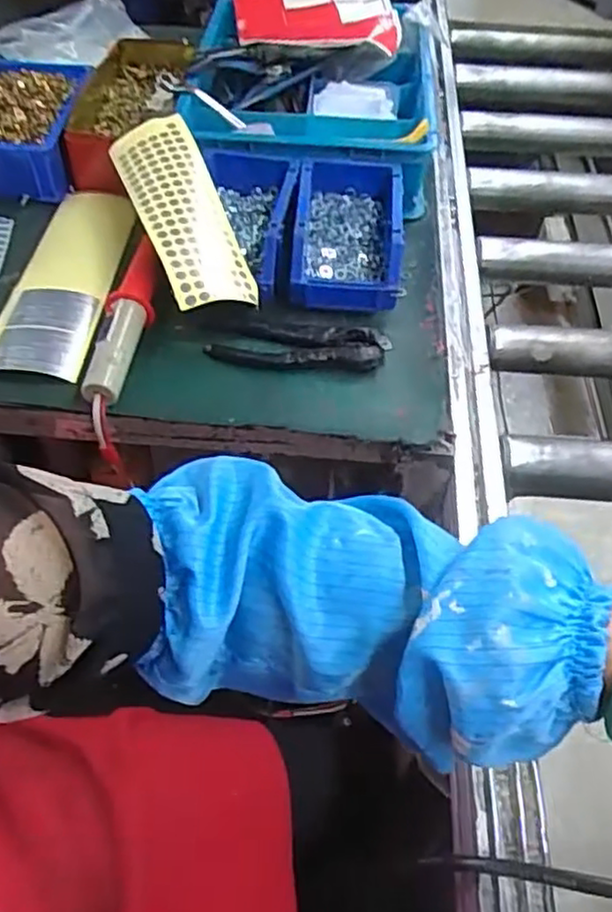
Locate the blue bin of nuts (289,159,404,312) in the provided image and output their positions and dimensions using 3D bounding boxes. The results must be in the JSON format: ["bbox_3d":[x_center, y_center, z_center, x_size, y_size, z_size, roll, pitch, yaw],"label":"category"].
[{"bbox_3d":[0.039,-0.214,0.686,0.109,0.067,0.163,2,53,0],"label":"blue bin of nuts"}]

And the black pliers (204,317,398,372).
[{"bbox_3d":[-0.006,-0.102,0.627,0.155,0.016,0.050,7,53,4],"label":"black pliers"}]

